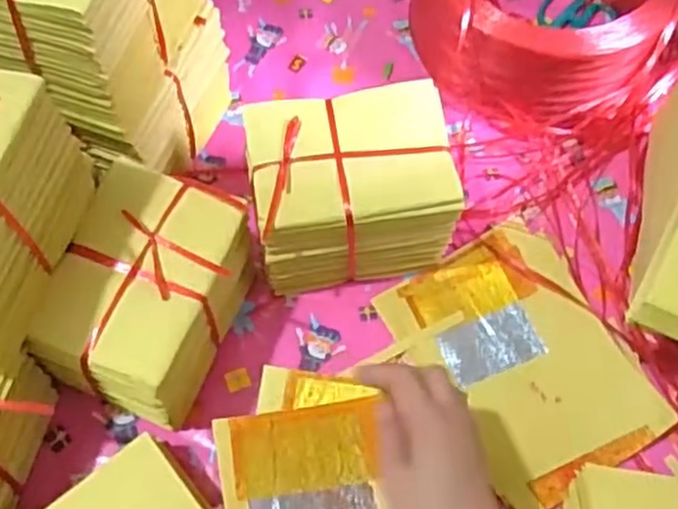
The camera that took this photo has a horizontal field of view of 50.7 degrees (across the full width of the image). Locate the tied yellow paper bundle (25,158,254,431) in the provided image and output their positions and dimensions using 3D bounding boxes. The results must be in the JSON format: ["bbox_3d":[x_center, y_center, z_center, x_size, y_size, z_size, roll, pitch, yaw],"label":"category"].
[{"bbox_3d":[-0.156,0.037,0.600,0.117,0.138,0.168,21,66,8],"label":"tied yellow paper bundle"}]

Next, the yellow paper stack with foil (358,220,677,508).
[{"bbox_3d":[0.165,0.092,0.646,0.177,0.017,0.229,-27,69,-14],"label":"yellow paper stack with foil"}]

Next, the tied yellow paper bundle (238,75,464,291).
[{"bbox_3d":[0.010,-0.051,0.640,0.164,0.138,0.127,-9,65,-6],"label":"tied yellow paper bundle"}]

